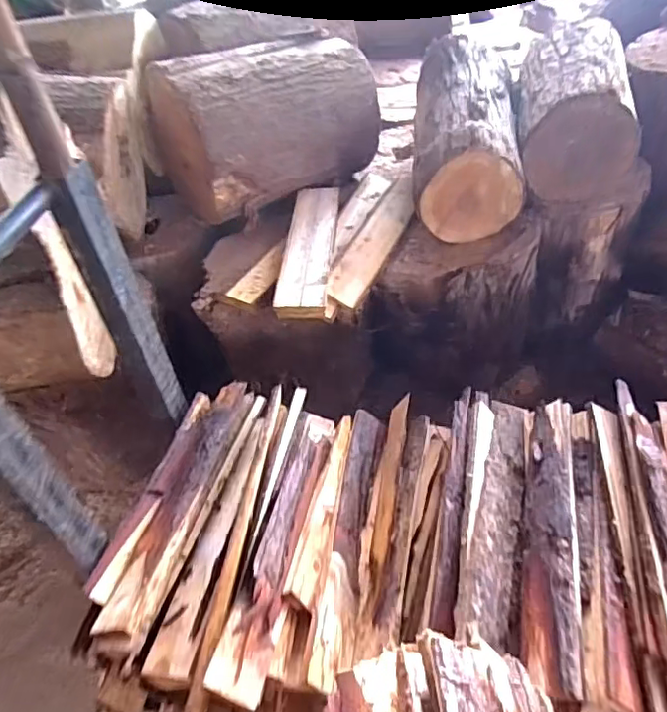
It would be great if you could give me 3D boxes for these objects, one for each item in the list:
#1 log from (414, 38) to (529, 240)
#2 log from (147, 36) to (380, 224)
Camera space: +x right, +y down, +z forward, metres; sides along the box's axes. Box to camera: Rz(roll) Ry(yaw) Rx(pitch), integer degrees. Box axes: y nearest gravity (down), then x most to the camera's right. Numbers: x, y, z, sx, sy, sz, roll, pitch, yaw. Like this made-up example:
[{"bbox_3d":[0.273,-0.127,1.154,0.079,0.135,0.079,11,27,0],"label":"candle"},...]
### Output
[{"bbox_3d":[0.341,-0.595,1.480,0.259,0.240,0.554,0,65,8],"label":"log"},{"bbox_3d":[-0.192,-0.671,1.603,0.539,0.328,0.380,-28,48,-20],"label":"log"}]

